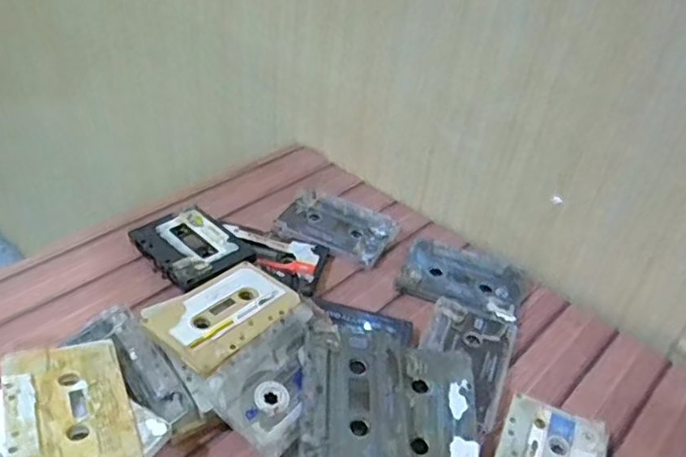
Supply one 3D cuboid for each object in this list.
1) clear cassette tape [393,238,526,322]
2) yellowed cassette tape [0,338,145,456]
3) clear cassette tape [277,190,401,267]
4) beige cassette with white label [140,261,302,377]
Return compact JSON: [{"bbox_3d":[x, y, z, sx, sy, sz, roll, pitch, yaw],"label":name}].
[{"bbox_3d":[0.098,0.038,0.509,0.096,0.006,0.068,18,40,14],"label":"clear cassette tape"},{"bbox_3d":[-0.153,0.099,0.346,0.063,0.017,0.100,-14,43,-24],"label":"yellowed cassette tape"},{"bbox_3d":[-0.005,-0.003,0.551,0.098,0.010,0.067,21,41,17],"label":"clear cassette tape"},{"bbox_3d":[-0.082,0.056,0.431,0.074,0.009,0.104,26,36,29],"label":"beige cassette with white label"}]

